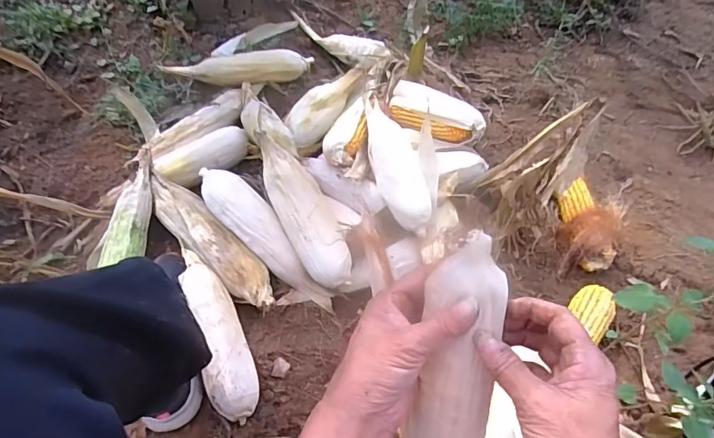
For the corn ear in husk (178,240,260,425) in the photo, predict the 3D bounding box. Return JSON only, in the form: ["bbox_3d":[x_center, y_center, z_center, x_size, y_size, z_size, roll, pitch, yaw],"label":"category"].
[{"bbox_3d":[-0.194,0.145,0.646,0.061,0.062,0.258,-19,60,-12],"label":"corn ear in husk"}]

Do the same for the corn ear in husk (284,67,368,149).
[{"bbox_3d":[-0.056,-0.218,0.882,0.069,0.056,0.222,33,64,18],"label":"corn ear in husk"}]

